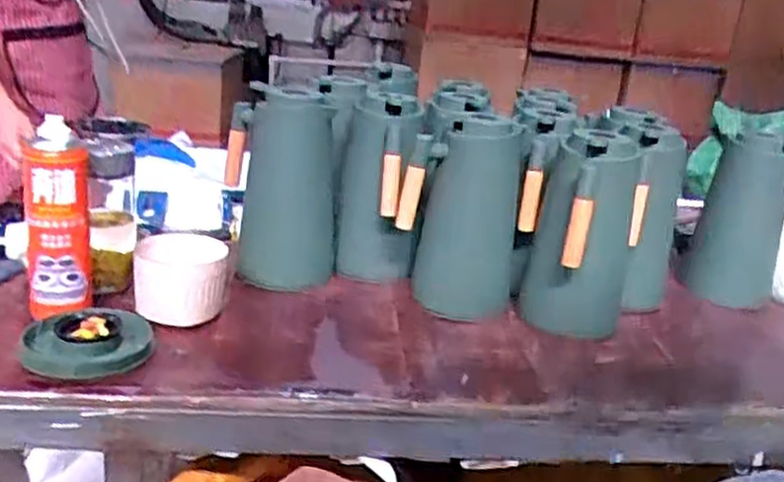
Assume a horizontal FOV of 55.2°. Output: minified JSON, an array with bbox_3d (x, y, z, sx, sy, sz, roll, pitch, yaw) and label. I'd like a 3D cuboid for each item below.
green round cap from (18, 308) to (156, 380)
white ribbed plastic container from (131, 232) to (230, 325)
[{"bbox_3d":[-0.319,0.103,0.789,0.124,0.029,0.124,2,19,-12],"label":"green round cap"},{"bbox_3d":[-0.248,0.044,0.884,0.106,0.089,0.106,0,20,-18],"label":"white ribbed plastic container"}]

